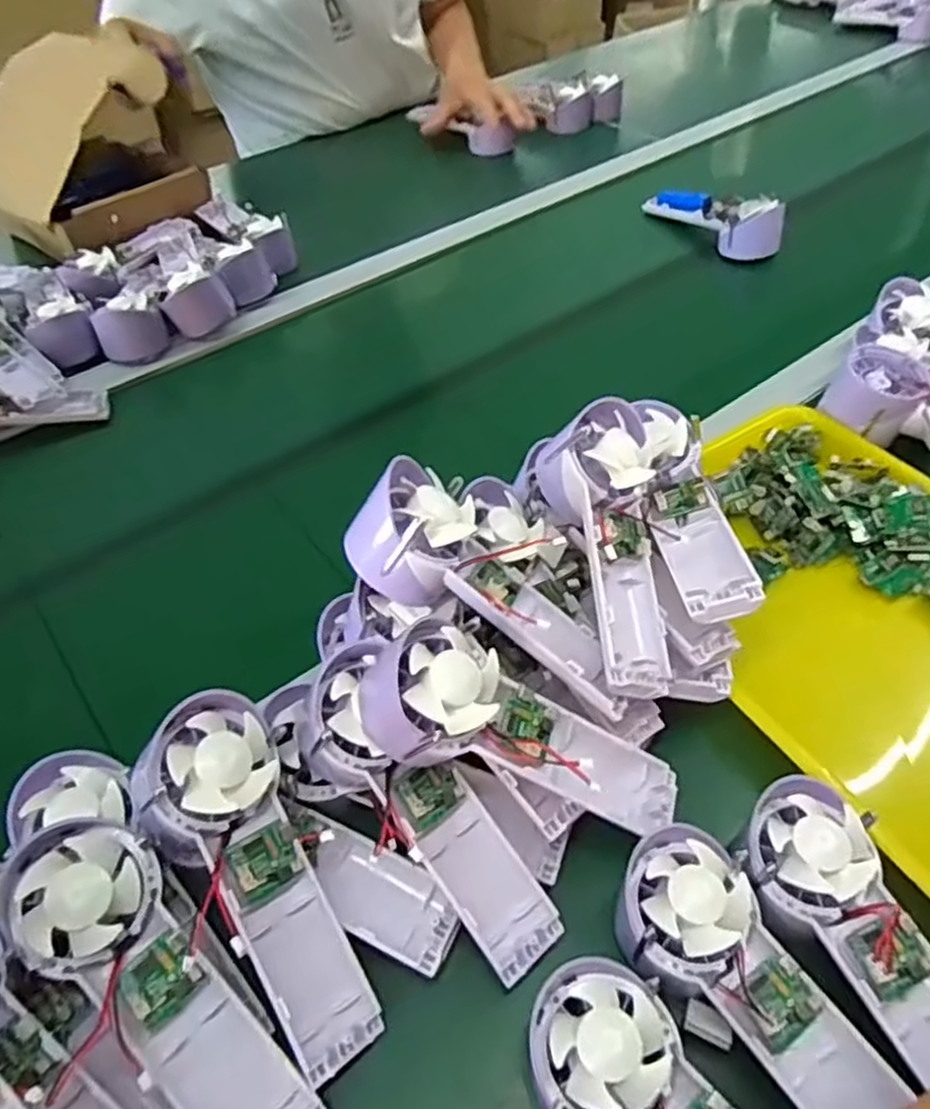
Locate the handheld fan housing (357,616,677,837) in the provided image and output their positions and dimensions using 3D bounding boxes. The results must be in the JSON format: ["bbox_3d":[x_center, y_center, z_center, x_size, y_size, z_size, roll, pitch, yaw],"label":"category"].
[{"bbox_3d":[0.031,0.094,0.382,0.172,0.056,0.060,29,48,-15],"label":"handheld fan housing"}]

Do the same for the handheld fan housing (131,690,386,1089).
[{"bbox_3d":[-0.101,0.155,0.363,0.070,0.054,0.177,-27,84,-18],"label":"handheld fan housing"}]

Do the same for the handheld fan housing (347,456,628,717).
[{"bbox_3d":[0.017,0.021,0.409,0.172,0.039,0.070,38,55,-7],"label":"handheld fan housing"}]

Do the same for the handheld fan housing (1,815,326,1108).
[{"bbox_3d":[-0.134,0.194,0.334,0.056,0.031,0.173,-39,86,-27],"label":"handheld fan housing"}]

